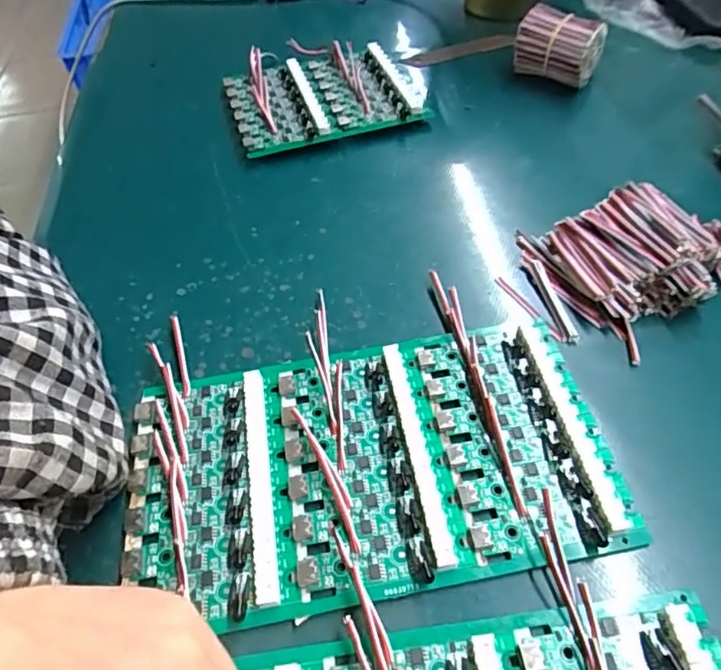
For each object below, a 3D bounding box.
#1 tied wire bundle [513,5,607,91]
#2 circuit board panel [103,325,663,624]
[{"bbox_3d":[0.140,-0.204,0.386,0.053,0.040,0.039,28,60,25],"label":"tied wire bundle"},{"bbox_3d":[0.001,0.049,0.220,0.187,0.008,0.100,-10,52,-2],"label":"circuit board panel"}]

